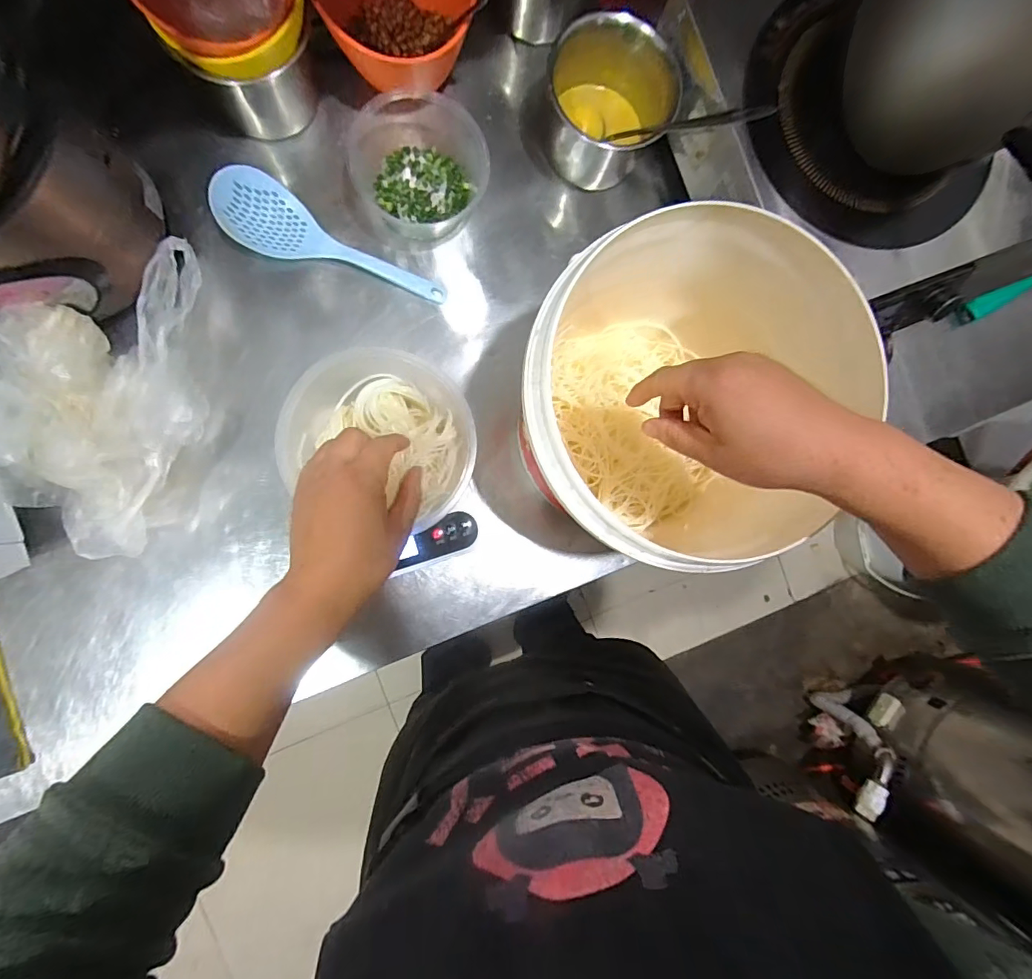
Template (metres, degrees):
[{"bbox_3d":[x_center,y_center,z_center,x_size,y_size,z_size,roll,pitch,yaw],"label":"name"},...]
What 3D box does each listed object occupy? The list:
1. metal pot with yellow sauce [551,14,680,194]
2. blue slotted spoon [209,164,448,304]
[{"bbox_3d":[0.106,-0.428,0.542,0.120,0.110,0.109,-19,92,-7],"label":"metal pot with yellow sauce"},{"bbox_3d":[-0.196,-0.270,0.533,0.246,0.036,0.073,19,87,-7],"label":"blue slotted spoon"}]

